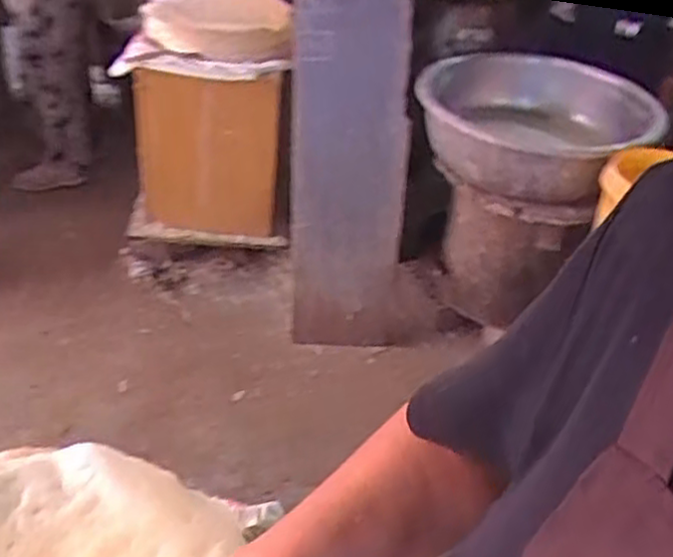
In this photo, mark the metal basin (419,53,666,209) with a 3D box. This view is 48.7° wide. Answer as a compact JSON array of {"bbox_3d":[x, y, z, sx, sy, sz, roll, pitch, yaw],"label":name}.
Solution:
[{"bbox_3d":[0.493,-0.392,1.856,0.560,0.178,0.571,9,36,6],"label":"metal basin"}]

